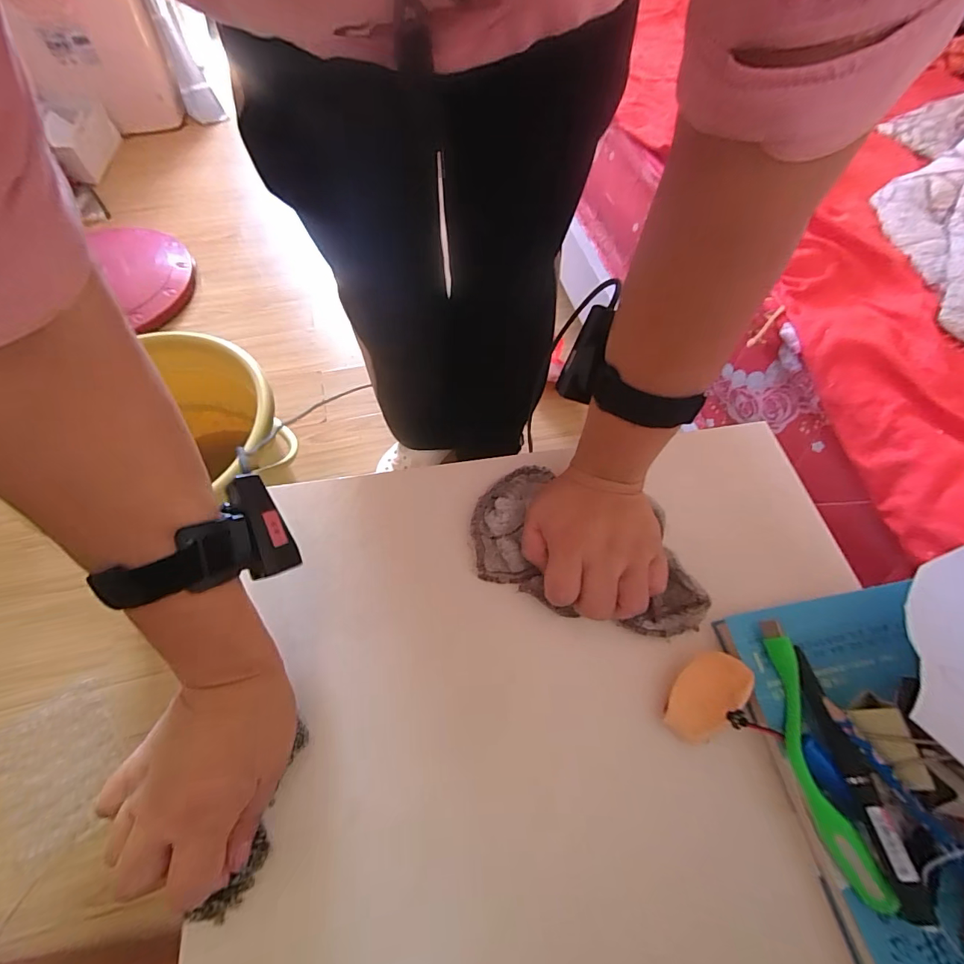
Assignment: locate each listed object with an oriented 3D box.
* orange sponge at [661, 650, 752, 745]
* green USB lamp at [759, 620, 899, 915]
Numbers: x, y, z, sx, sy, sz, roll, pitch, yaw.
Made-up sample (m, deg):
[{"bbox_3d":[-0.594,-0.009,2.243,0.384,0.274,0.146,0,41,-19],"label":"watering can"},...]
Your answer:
[{"bbox_3d":[0.150,0.142,0.297,0.062,0.018,0.034,-39,69,-19],"label":"orange sponge"},{"bbox_3d":[0.198,0.163,0.271,0.025,0.020,0.148,-5,63,-4],"label":"green USB lamp"}]

